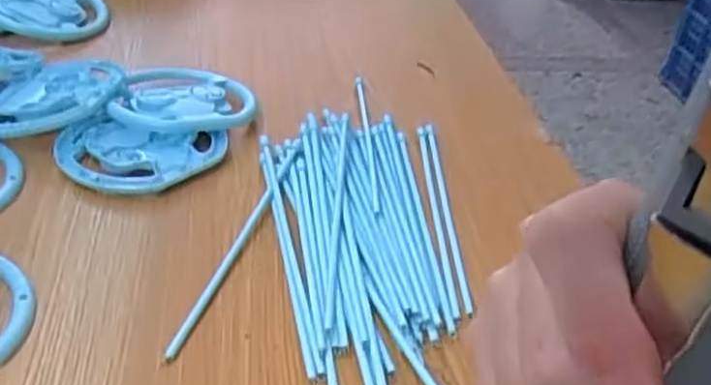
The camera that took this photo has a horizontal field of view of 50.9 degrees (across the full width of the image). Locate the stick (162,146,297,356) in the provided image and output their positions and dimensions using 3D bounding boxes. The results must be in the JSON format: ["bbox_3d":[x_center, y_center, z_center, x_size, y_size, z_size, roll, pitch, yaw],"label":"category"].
[{"bbox_3d":[-0.063,0.024,0.420,0.007,0.011,0.188,13,37,9],"label":"stick"}]

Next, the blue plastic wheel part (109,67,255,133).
[{"bbox_3d":[-0.117,-0.065,0.518,0.091,0.012,0.089,4,36,-4],"label":"blue plastic wheel part"}]

